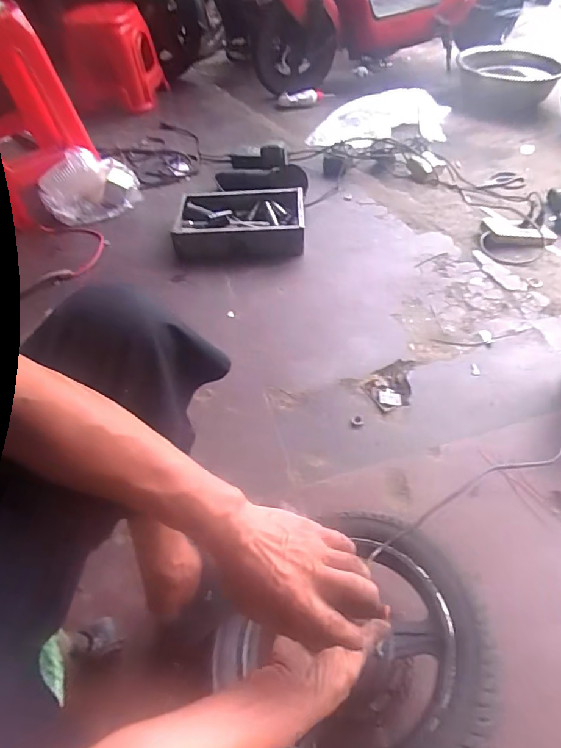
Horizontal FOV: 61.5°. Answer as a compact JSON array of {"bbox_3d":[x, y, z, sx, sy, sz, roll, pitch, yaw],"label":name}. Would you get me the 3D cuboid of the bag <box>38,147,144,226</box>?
[{"bbox_3d":[-0.573,-0.565,1.424,0.282,0.166,0.087,-24,52,-15],"label":"bag"}]

